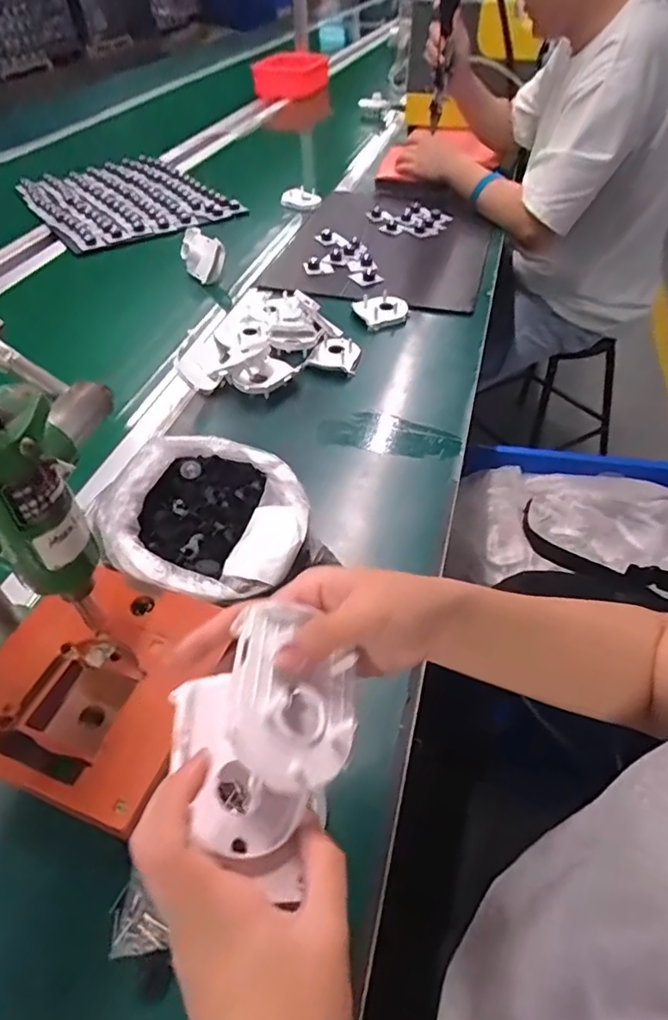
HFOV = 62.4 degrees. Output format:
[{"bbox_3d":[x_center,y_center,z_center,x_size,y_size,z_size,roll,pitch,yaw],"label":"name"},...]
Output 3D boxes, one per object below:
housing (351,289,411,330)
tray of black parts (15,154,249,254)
[{"bbox_3d":[0.073,-0.309,0.842,0.066,0.024,0.065,-22,51,-19],"label":"housing"},{"bbox_3d":[-0.452,-0.667,1.180,0.347,0.031,0.423,-31,54,-25],"label":"tray of black parts"}]

